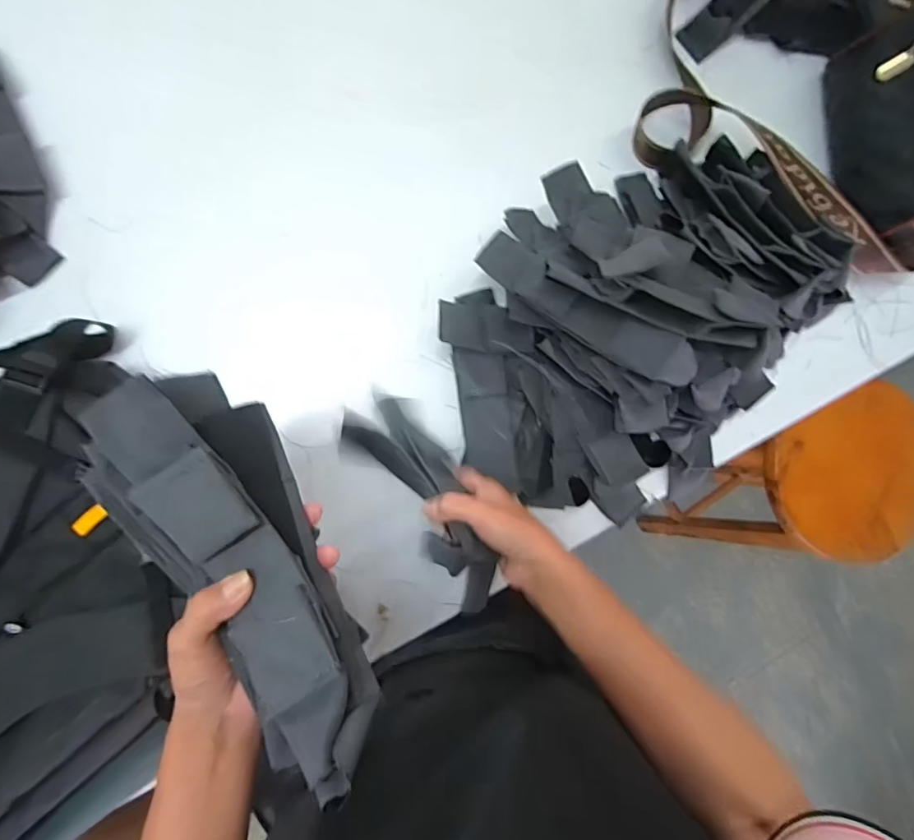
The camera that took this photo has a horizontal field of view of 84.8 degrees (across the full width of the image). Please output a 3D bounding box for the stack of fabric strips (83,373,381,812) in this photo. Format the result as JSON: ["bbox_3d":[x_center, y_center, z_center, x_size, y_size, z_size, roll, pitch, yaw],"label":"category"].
[{"bbox_3d":[-0.118,0.083,0.278,0.090,0.052,0.225,-32,83,-9],"label":"stack of fabric strips"}]

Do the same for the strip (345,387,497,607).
[{"bbox_3d":[-0.031,0.065,0.447,0.076,0.063,0.219,-27,52,-9],"label":"strip"}]

